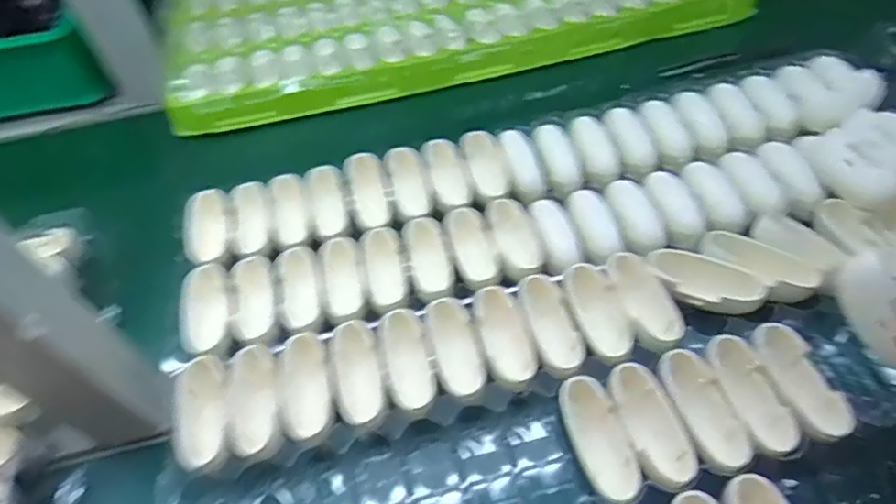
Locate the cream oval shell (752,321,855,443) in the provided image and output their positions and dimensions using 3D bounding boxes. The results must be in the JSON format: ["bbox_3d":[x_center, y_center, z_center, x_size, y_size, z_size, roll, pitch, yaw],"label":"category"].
[{"bbox_3d":[0.200,0.075,0.334,0.028,0.019,0.069,-15,53,-5],"label":"cream oval shell"}]

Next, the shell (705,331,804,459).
[{"bbox_3d":[0.172,0.082,0.330,0.029,0.018,0.071,-14,53,-5],"label":"shell"}]

